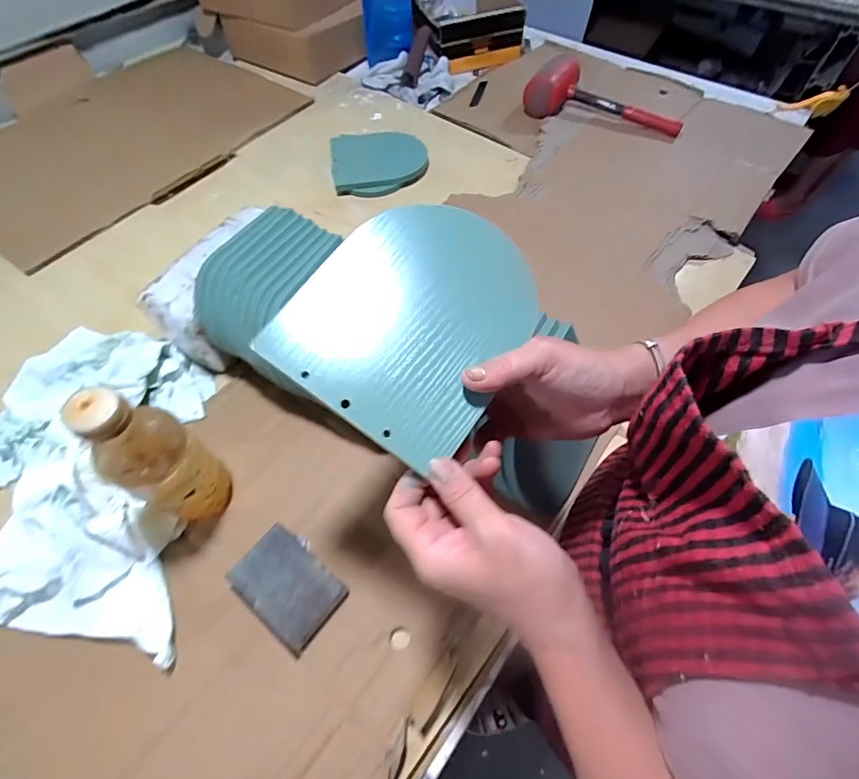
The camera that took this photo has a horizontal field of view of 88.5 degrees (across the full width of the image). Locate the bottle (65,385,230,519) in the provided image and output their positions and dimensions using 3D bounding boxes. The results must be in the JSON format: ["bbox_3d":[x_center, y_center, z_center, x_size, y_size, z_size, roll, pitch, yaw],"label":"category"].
[{"bbox_3d":[-0.248,0.065,0.406,0.068,0.207,0.074,30,64,17],"label":"bottle"}]

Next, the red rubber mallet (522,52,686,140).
[{"bbox_3d":[0.343,-0.574,0.856,0.301,0.087,0.070,12,60,8],"label":"red rubber mallet"}]

